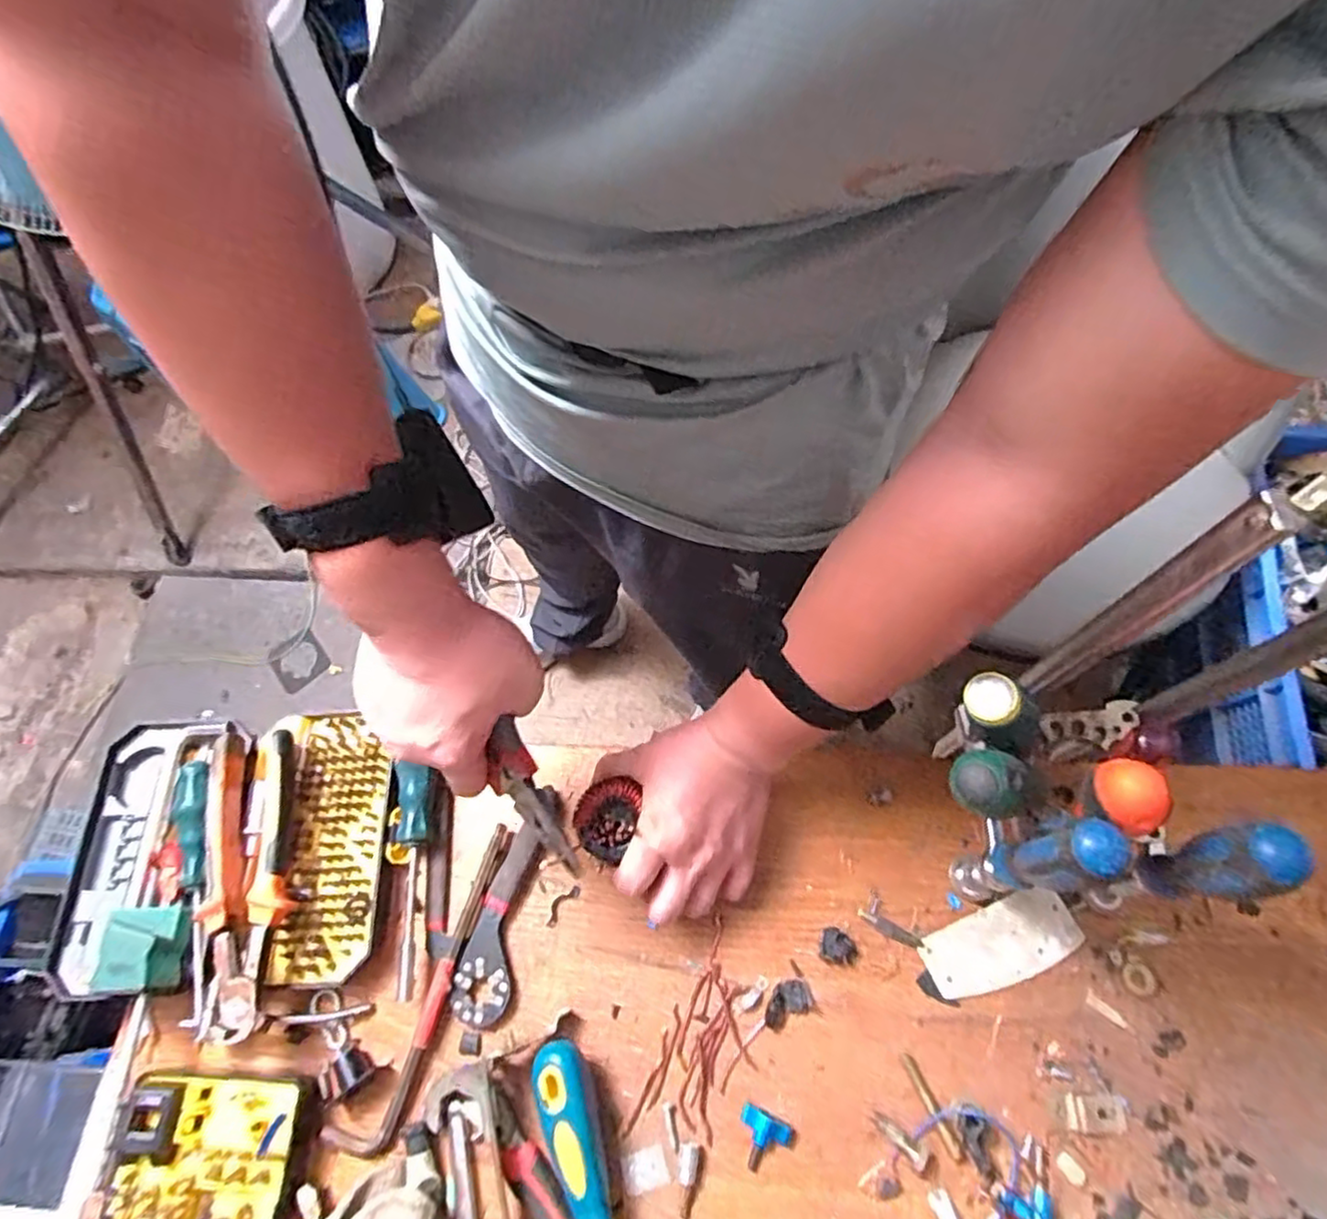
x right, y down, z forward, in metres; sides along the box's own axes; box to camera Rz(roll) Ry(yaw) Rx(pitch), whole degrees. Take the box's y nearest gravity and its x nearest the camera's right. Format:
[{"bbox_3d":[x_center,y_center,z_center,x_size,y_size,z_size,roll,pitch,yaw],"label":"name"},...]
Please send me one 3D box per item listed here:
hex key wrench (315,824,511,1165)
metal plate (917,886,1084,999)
[{"bbox_3d":[-0.154,0.248,0.456,0.040,0.009,0.208,20,71,14],"label":"hex key wrench"},{"bbox_3d":[0.219,0.218,0.446,0.099,0.006,0.046,-25,67,-5],"label":"metal plate"}]

